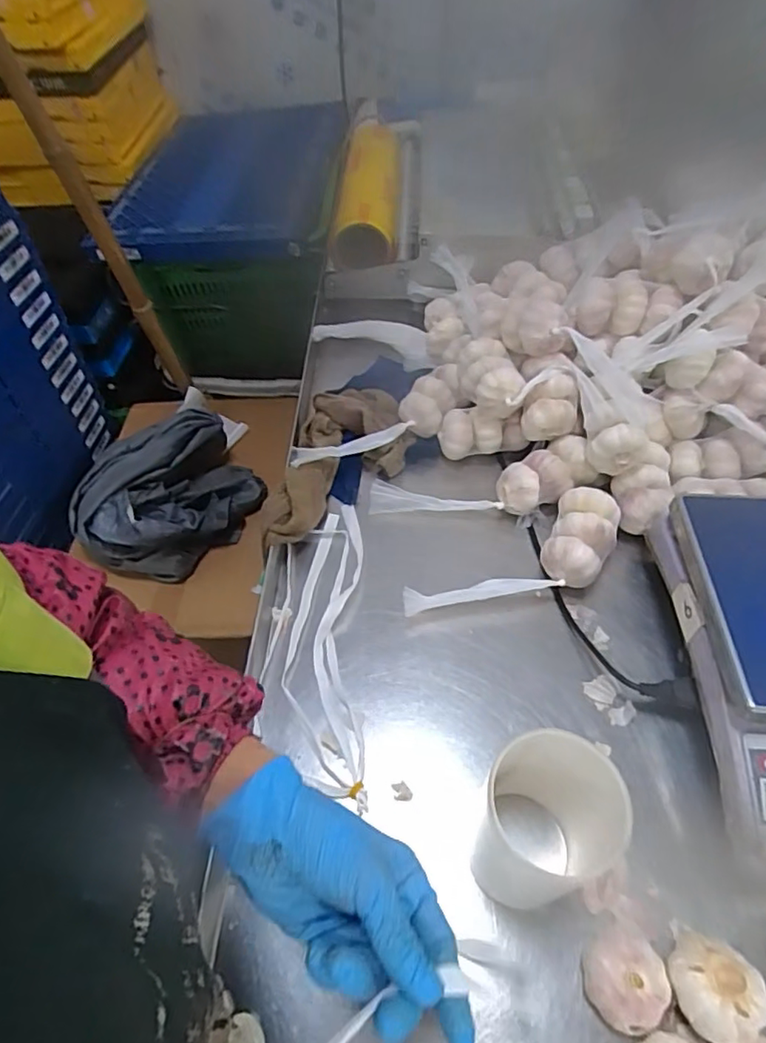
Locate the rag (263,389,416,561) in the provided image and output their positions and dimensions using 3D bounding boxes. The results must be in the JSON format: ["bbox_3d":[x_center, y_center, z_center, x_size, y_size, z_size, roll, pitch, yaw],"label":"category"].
[{"bbox_3d":[-0.045,-0.065,0.683,0.133,0.045,0.242,6,53,7],"label":"rag"}]

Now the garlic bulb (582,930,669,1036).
[{"bbox_3d":[0.165,0.313,0.395,0.053,0.038,0.050,-1,52,2],"label":"garlic bulb"}]

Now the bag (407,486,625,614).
[{"bbox_3d":[0.144,0.048,0.590,0.243,0.061,0.090,-27,56,-17],"label":"bag"}]

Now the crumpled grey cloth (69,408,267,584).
[{"bbox_3d":[-0.348,-0.045,0.954,0.224,0.101,0.289,34,61,25],"label":"crumpled grey cloth"}]

